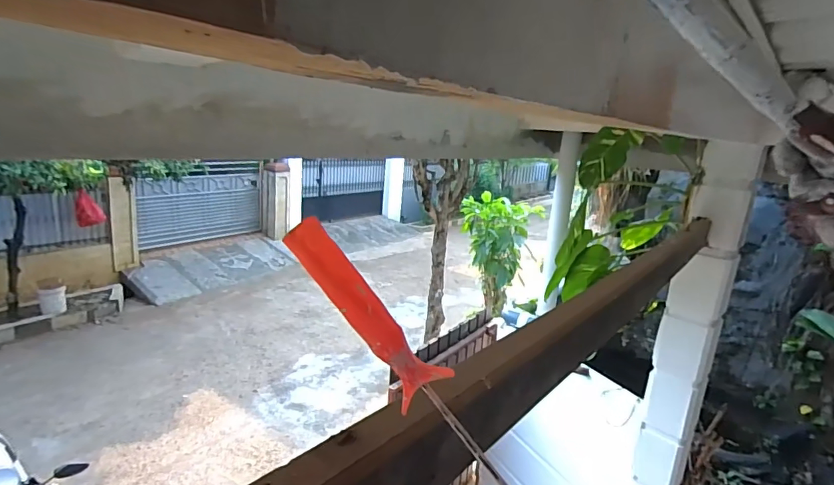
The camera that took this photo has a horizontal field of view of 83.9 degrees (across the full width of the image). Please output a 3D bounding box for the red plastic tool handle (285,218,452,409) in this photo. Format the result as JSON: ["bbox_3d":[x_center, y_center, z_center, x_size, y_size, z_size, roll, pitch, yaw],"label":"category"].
[{"bbox_3d":[-0.038,0.049,0.338,0.031,0.151,0.023,-38,1,18],"label":"red plastic tool handle"}]

